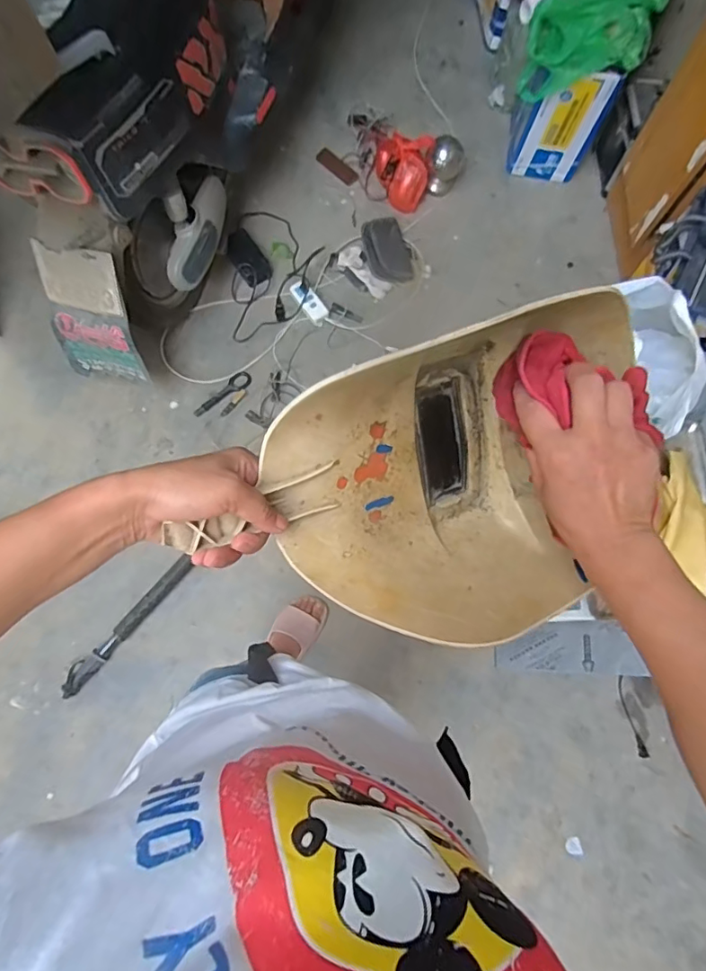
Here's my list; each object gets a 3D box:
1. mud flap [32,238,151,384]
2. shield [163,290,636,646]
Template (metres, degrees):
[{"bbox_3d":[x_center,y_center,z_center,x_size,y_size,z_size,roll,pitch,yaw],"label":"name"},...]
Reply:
[{"bbox_3d":[-0.655,-0.410,1.320,0.250,0.373,0.069,14,48,12],"label":"mud flap"},{"bbox_3d":[0.078,-0.008,0.413,0.391,0.137,0.230,-18,108,-27],"label":"shield"}]

